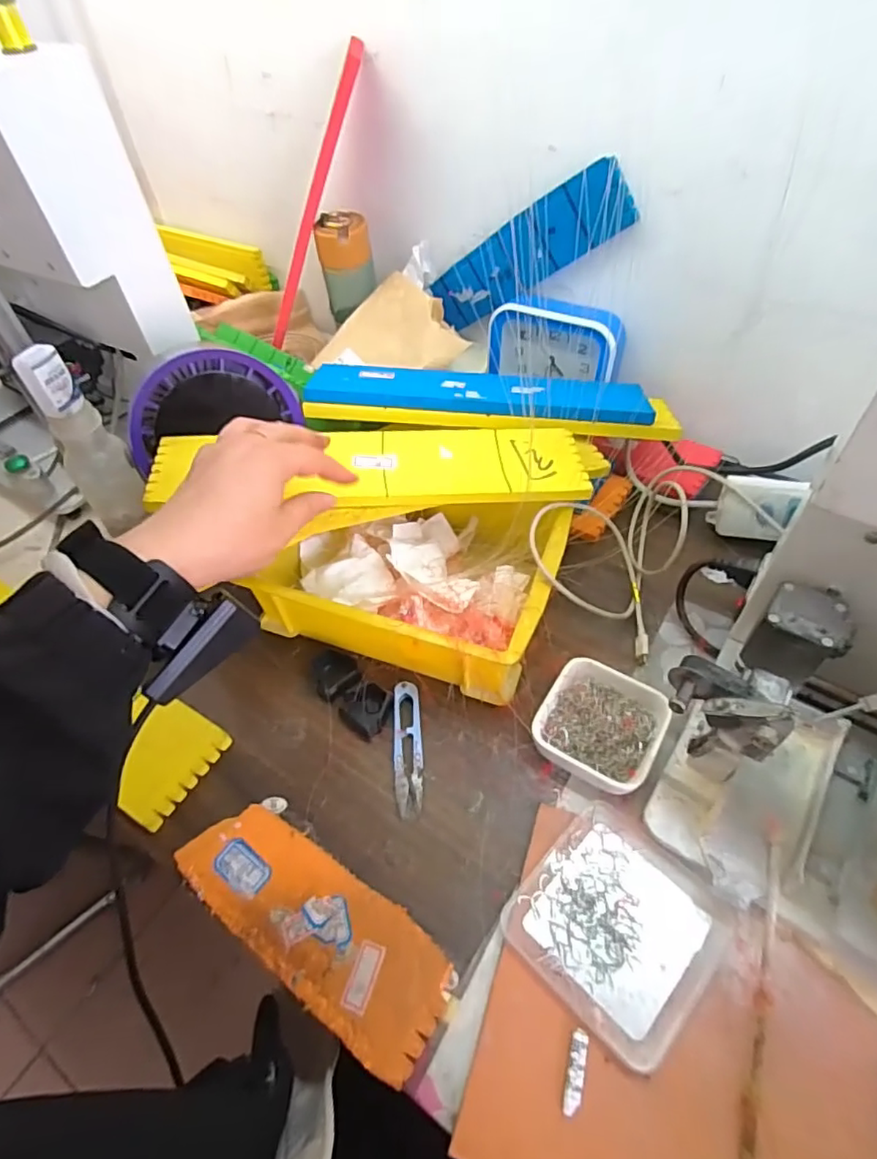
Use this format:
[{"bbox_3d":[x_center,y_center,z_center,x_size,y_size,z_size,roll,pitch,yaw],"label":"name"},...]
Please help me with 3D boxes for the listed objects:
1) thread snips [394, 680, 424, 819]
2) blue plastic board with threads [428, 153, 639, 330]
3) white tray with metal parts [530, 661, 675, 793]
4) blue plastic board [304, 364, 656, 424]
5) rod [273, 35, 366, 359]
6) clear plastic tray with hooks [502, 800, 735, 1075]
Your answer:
[{"bbox_3d":[-0.023,0.124,0.435,0.021,0.010,0.100,-5,51,1],"label":"thread snips"},{"bbox_3d":[0.086,-0.328,0.584,0.223,0.063,0.015,-11,38,46],"label":"blue plastic board with threads"},{"bbox_3d":[0.117,0.106,0.422,0.081,0.024,0.083,24,57,22],"label":"white tray with metal parts"},{"bbox_3d":[0.041,-0.180,0.555,0.322,0.009,0.067,5,50,-1],"label":"blue plastic board"},{"bbox_3d":[-0.138,-0.388,0.620,0.016,0.308,0.016,14,47,-22],"label":"rod"},{"bbox_3d":[0.109,0.206,0.351,0.109,0.015,0.109,36,62,29],"label":"clear plastic tray with hooks"}]

